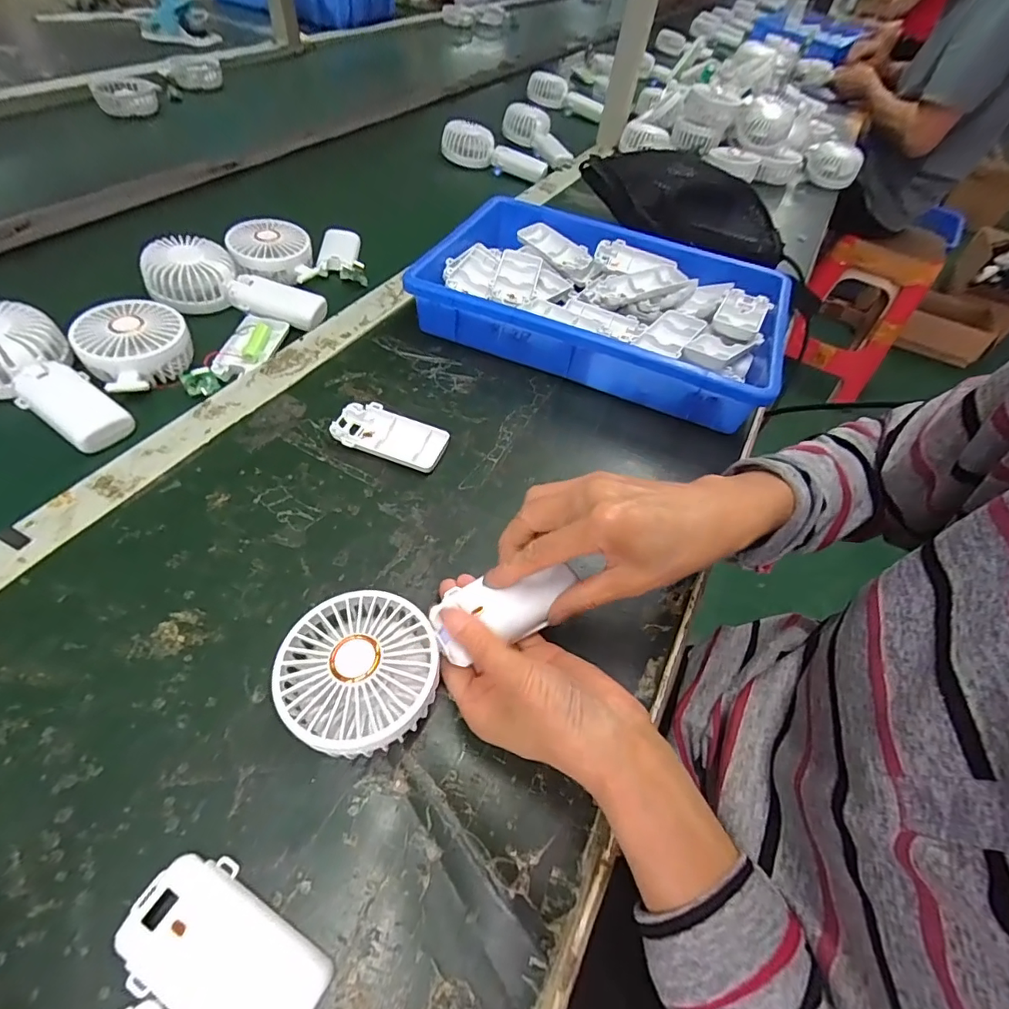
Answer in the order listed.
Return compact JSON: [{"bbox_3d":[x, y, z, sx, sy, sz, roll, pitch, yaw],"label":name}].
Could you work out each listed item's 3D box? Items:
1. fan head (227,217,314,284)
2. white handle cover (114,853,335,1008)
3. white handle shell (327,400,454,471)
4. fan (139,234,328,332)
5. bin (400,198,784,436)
[{"bbox_3d":[-0.268,-0.294,0.572,0.085,0.031,0.096,-15,55,-17],"label":"fan head"},{"bbox_3d":[-0.125,0.202,0.222,0.091,0.015,0.046,26,54,13],"label":"white handle cover"},{"bbox_3d":[-0.096,-0.056,0.422,0.094,0.016,0.048,17,52,7],"label":"white handle shell"},{"bbox_3d":[-0.284,-0.231,0.520,0.177,0.037,0.079,17,52,7],"label":"fan"},{"bbox_3d":[0.106,-0.224,0.543,0.355,0.063,0.241,22,53,11],"label":"bin"}]

